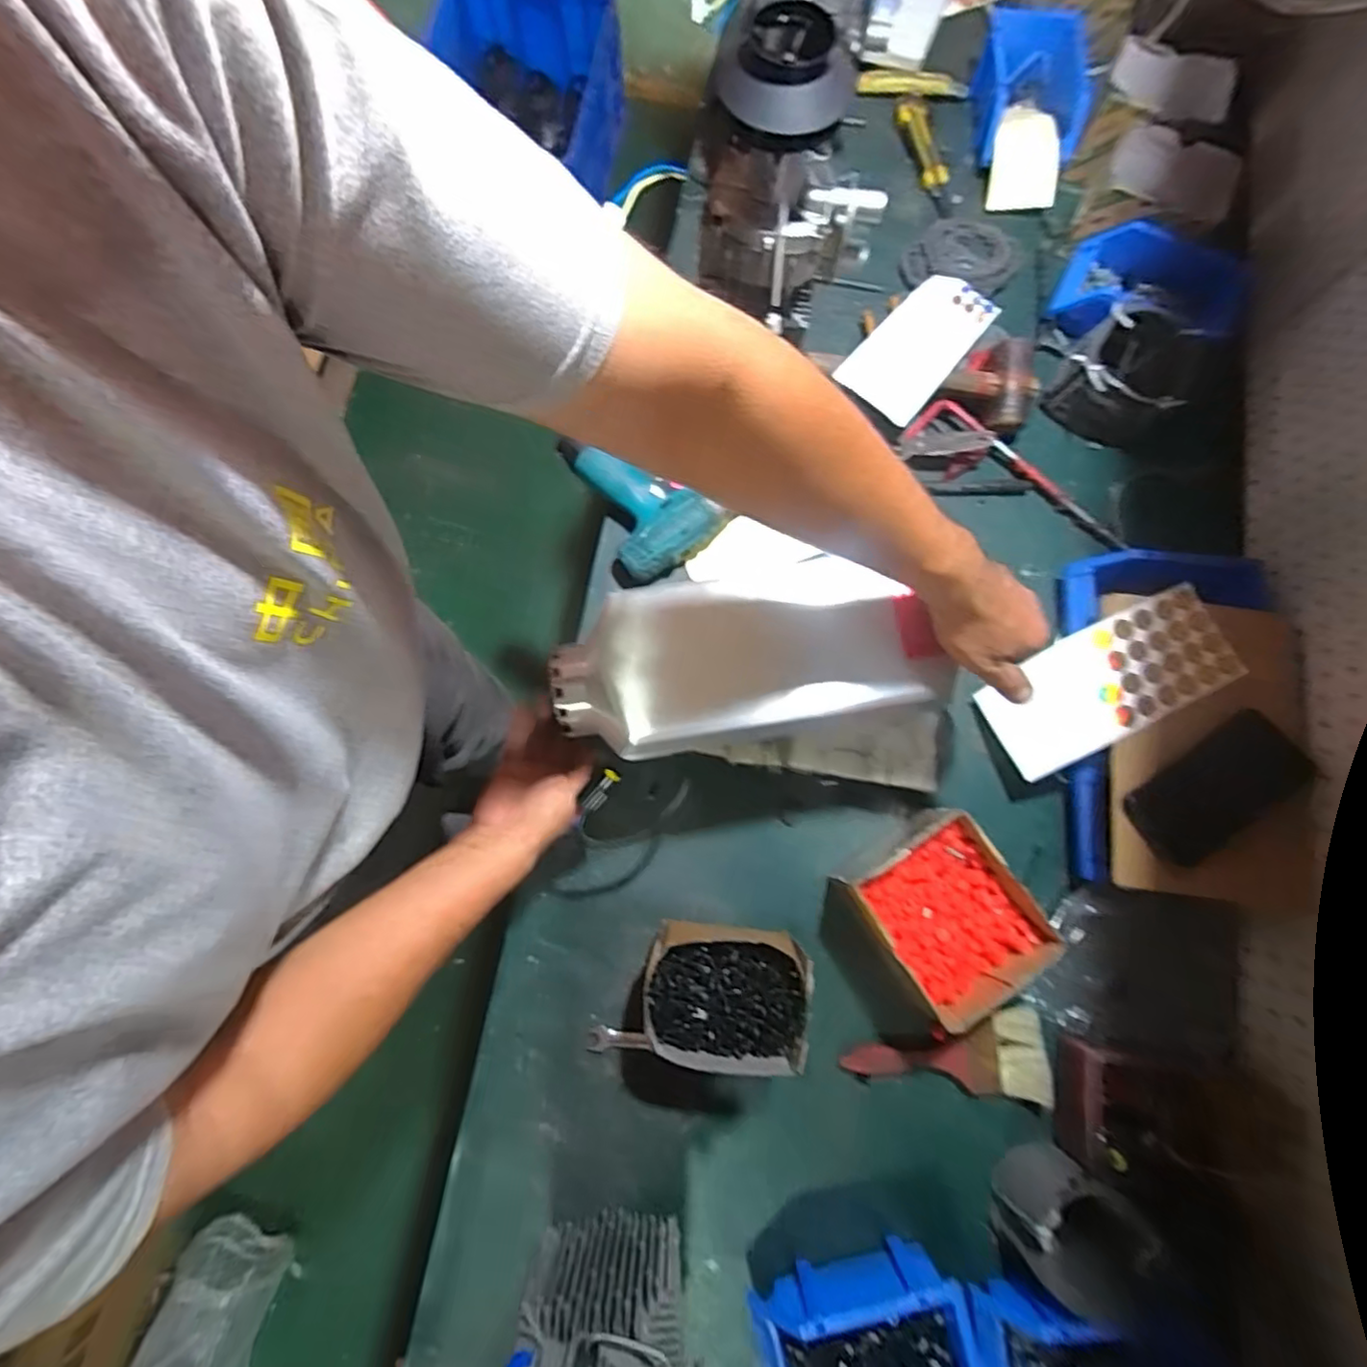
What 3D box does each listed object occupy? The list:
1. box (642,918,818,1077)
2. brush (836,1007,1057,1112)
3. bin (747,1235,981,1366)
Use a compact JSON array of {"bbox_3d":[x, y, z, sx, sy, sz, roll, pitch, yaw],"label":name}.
[{"bbox_3d":[0.037,0.297,0.599,0.144,0.088,0.111,5,79,0],"label":"box"},{"bbox_3d":[0.260,0.368,0.618,0.191,0.028,0.080,0,79,-1],"label":"brush"},{"bbox_3d":[0.160,0.590,0.548,0.177,0.071,0.117,-11,79,-3],"label":"bin"}]

